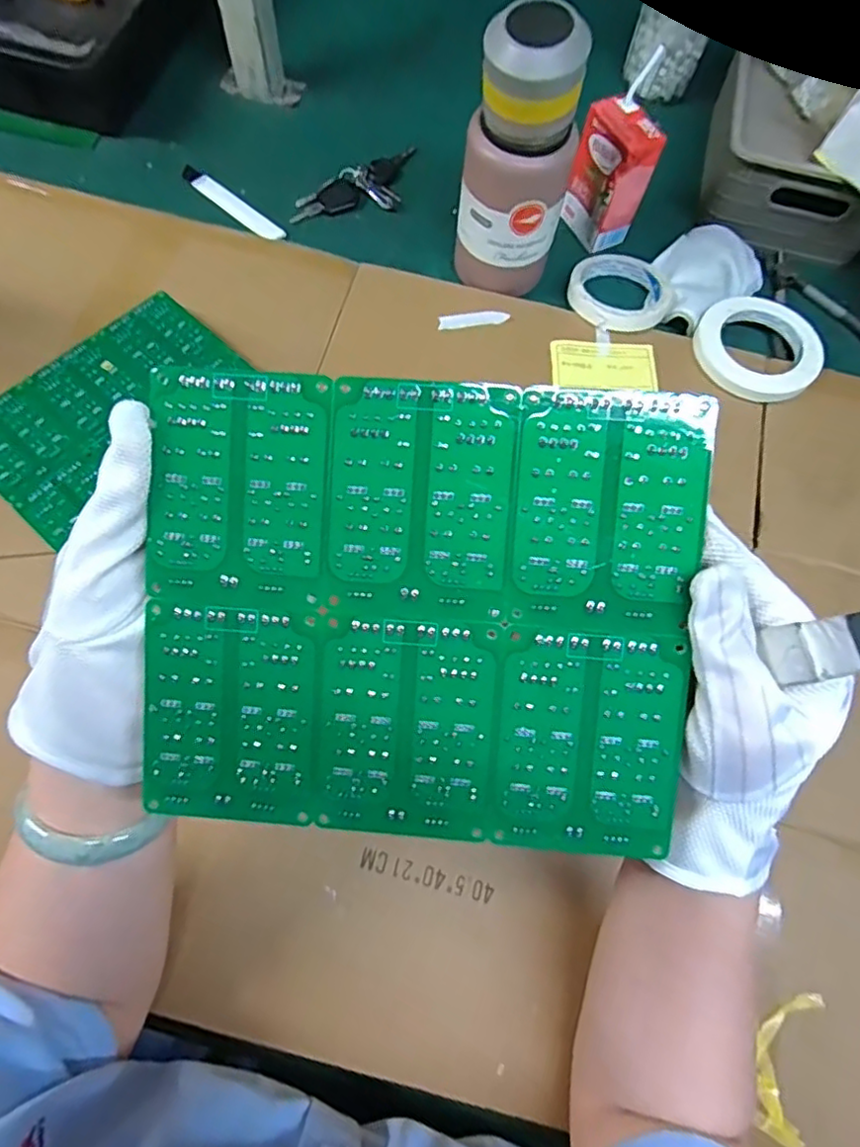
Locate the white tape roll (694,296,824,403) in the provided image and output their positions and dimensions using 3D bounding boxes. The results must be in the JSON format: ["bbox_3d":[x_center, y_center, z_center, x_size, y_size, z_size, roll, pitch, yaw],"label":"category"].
[{"bbox_3d":[0.306,-0.211,0.561,0.112,0.020,0.109,1,69,-2],"label":"white tape roll"}]

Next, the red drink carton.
[{"bbox_3d":[0.173,-0.383,0.559,0.054,0.130,0.067,-16,71,-8],"label":"red drink carton"}]

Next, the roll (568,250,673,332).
[{"bbox_3d":[0.186,-0.274,0.578,0.097,0.015,0.099,1,69,-2],"label":"roll"}]

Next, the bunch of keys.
[{"bbox_3d":[-0.066,-0.397,0.618,0.154,0.014,0.059,-33,74,-14],"label":"bunch of keys"}]

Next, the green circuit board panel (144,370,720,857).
[{"bbox_3d":[-0.006,0.016,0.229,0.202,0.004,0.172,5,95,3],"label":"green circuit board panel"}]

